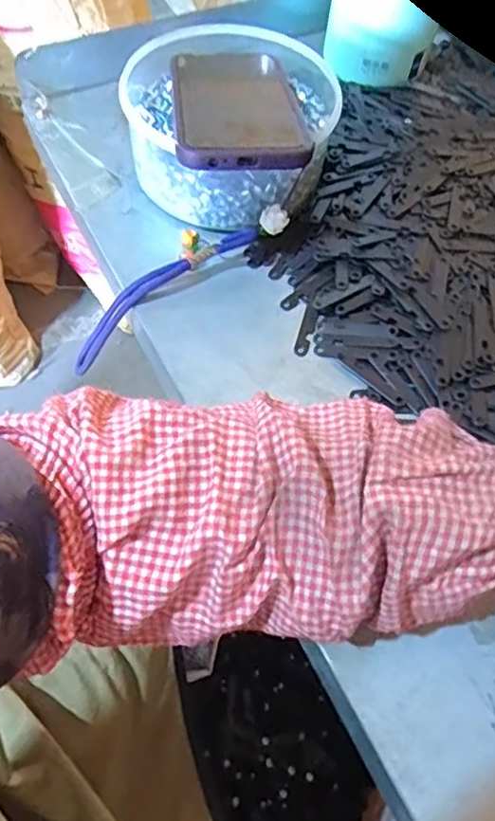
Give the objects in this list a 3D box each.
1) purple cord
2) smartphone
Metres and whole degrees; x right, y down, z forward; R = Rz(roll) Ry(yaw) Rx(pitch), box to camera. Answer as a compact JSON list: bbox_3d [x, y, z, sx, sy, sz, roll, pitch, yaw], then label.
[{"bbox_3d":[-0.058,-0.081,0.418,0.151,0.028,0.017,-37,68,-4],"label":"purple cord"},{"bbox_3d":[-0.009,-0.205,0.416,0.080,0.012,0.160,-4,48,-5],"label":"smartphone"}]

